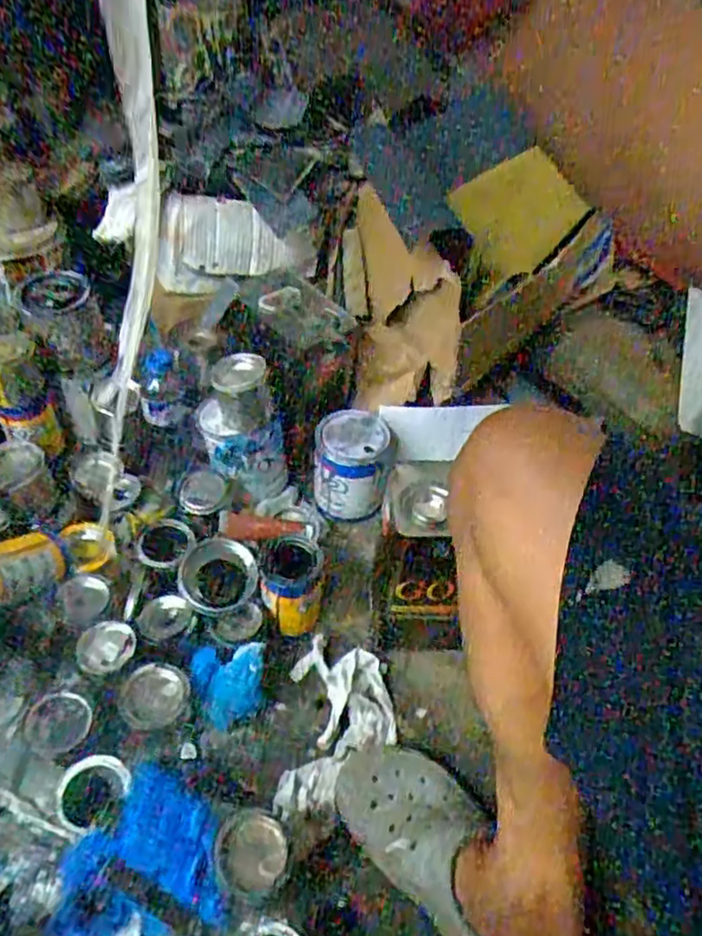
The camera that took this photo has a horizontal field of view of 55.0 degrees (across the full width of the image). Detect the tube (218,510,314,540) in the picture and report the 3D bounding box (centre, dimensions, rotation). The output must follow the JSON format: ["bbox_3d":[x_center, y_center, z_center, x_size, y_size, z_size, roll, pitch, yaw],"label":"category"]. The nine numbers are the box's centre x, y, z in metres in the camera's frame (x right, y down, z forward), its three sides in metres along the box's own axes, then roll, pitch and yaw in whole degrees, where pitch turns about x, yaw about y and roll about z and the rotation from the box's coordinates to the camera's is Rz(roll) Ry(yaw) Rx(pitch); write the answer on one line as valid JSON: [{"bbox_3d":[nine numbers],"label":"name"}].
[{"bbox_3d":[-0.109,0.076,0.872,0.123,0.017,0.031,7,47,-26],"label":"tube"}]

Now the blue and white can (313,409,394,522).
[{"bbox_3d":[0.005,-0.008,0.973,0.104,0.135,0.114,-1,52,1],"label":"blue and white can"}]

